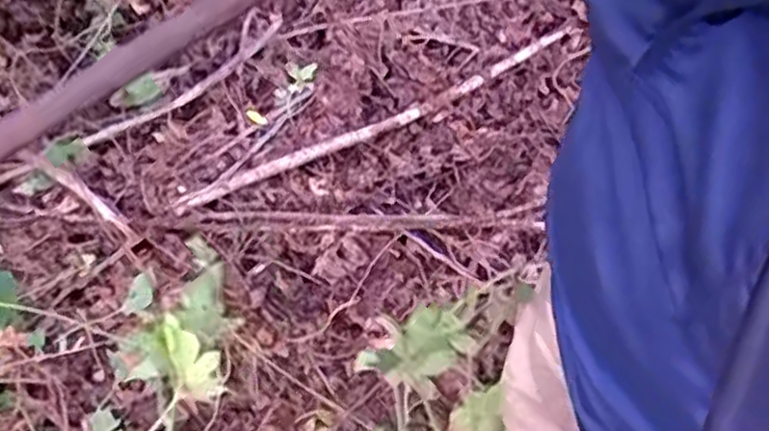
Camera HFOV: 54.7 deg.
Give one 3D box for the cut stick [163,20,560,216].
[{"bbox_3d":[0.003,-0.213,1.611,0.965,0.082,0.074,-28,58,-19],"label":"cut stick"}]

